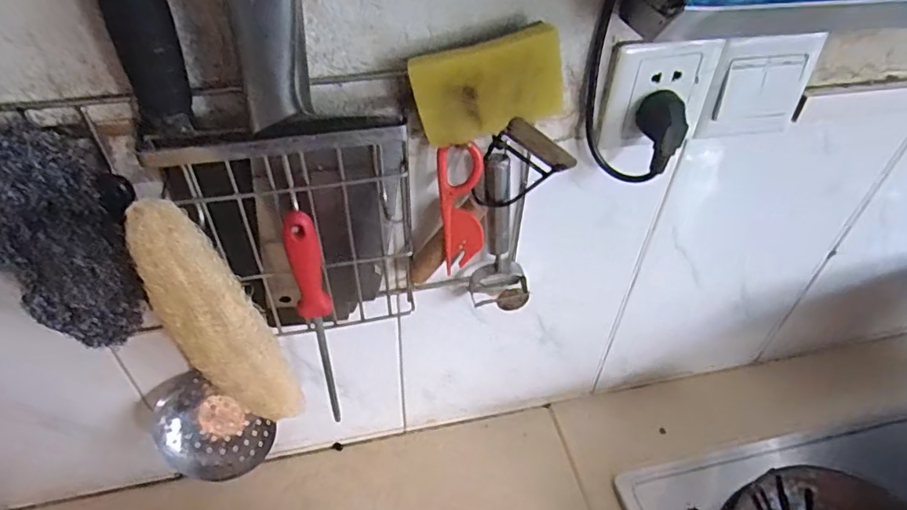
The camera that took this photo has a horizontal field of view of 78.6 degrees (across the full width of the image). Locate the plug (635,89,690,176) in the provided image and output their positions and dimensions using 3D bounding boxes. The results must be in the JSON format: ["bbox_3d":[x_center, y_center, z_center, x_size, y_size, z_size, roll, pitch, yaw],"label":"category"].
[{"bbox_3d":[0.156,-0.093,0.423,0.028,0.054,0.031,-1,44,-4],"label":"plug"}]

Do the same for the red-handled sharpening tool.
[{"bbox_3d":[-0.107,0.061,0.445,0.022,0.236,0.019,-7,45,-10],"label":"red-handled sharpening tool"}]

